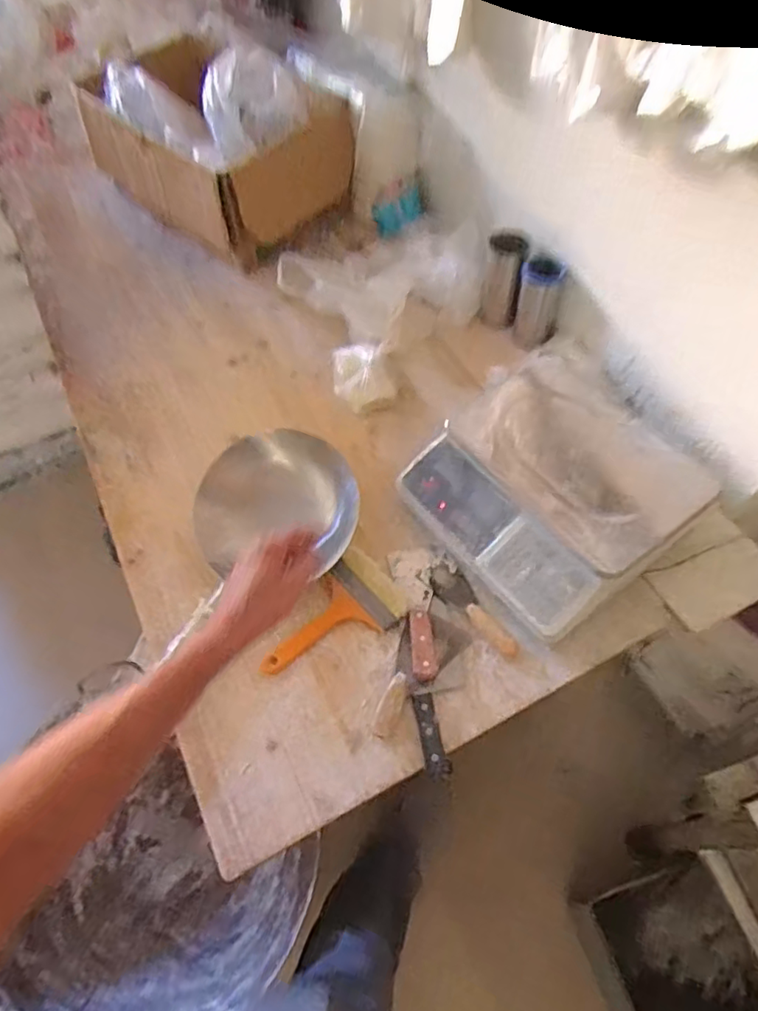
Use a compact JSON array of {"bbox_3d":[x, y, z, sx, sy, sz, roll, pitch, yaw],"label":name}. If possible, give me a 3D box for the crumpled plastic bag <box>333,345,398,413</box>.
[{"bbox_3d":[-0.030,-0.234,1.042,0.110,0.040,0.144,-8,58,-3],"label":"crumpled plastic bag"}]

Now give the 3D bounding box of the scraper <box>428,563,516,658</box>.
[{"bbox_3d":[0.135,0.142,0.827,0.044,0.017,0.161,-37,64,-19],"label":"scraper"}]

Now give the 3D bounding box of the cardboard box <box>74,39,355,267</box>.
[{"bbox_3d":[-0.348,-0.773,1.288,0.366,0.260,0.520,-40,65,-20],"label":"cardboard box"}]

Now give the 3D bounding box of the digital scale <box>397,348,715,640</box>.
[{"bbox_3d":[0.244,-0.040,0.866,0.334,0.123,0.372,-33,62,-17],"label":"digital scale"}]

